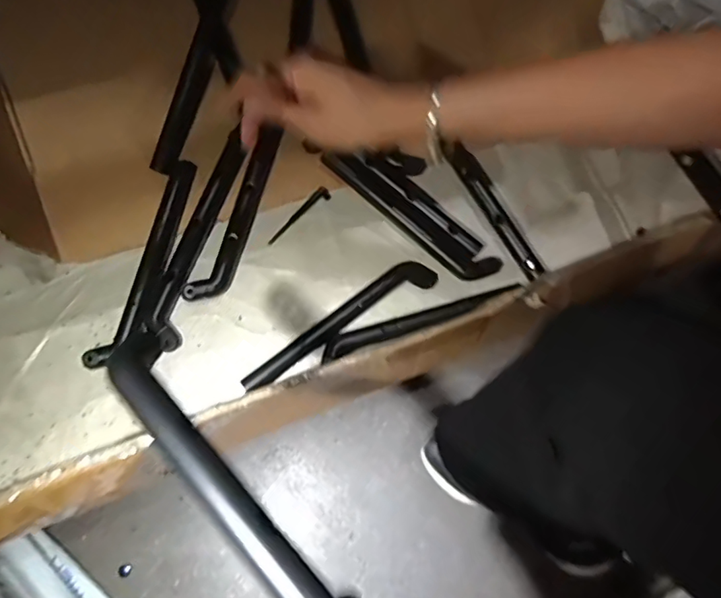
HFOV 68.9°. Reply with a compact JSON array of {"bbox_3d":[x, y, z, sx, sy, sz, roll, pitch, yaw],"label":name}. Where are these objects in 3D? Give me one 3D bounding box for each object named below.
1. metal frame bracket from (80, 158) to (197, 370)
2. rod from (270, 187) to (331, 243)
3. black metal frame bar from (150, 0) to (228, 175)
[{"bbox_3d":[-0.239,-0.043,0.592,0.038,0.026,0.251,20,71,6],"label":"metal frame bracket"},{"bbox_3d":[-0.073,-0.100,0.631,0.018,0.007,0.096,41,75,12],"label":"rod"},{"bbox_3d":[-0.195,-0.262,0.614,0.028,0.024,0.236,19,91,5],"label":"black metal frame bar"}]

